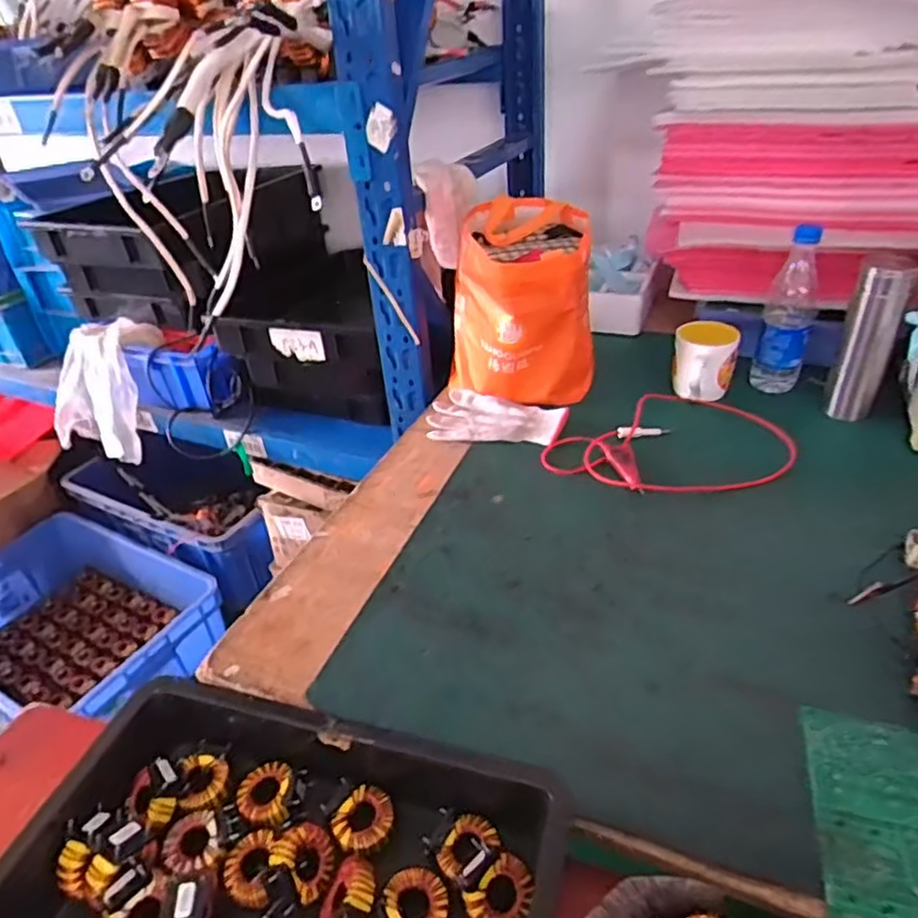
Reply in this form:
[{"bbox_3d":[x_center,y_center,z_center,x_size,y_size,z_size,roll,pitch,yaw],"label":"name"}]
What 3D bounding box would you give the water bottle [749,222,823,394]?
[{"bbox_3d":[0.452,-0.195,0.897,0.064,0.226,0.082,12,39,23],"label":"water bottle"}]

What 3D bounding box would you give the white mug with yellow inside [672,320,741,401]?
[{"bbox_3d":[0.354,-0.143,0.938,0.086,0.100,0.109,9,38,19],"label":"white mug with yellow inside"}]

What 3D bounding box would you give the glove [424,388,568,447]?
[{"bbox_3d":[0.053,-0.063,0.920,0.190,0.019,0.109,4,36,11],"label":"glove"}]

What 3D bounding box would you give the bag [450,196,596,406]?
[{"bbox_3d":[0.096,-0.225,0.967,0.205,0.233,0.226,0,36,7],"label":"bag"}]

